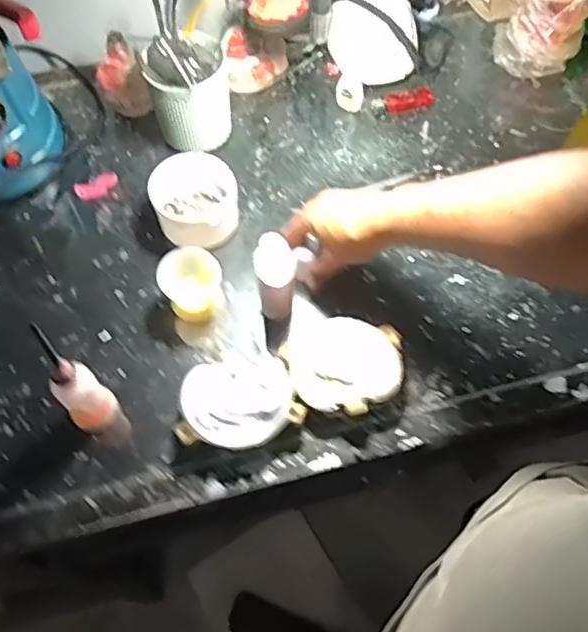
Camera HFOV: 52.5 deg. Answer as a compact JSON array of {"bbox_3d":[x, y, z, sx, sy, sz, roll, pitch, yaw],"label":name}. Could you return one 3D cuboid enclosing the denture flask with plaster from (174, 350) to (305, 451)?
[{"bbox_3d":[-0.056,0.084,0.584,0.114,0.036,0.100,-13,63,-7],"label":"denture flask with plaster"}]

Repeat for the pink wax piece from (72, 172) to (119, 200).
[{"bbox_3d":[-0.239,-0.159,0.723,0.051,0.013,0.031,-37,67,-18],"label":"pink wax piece"}]

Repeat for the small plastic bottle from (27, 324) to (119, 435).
[{"bbox_3d":[-0.192,0.062,0.519,0.038,0.169,0.041,37,68,19],"label":"small plastic bottle"}]

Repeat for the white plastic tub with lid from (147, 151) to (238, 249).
[{"bbox_3d":[-0.114,-0.132,0.691,0.095,0.044,0.109,-14,62,-7],"label":"white plastic tub with lid"}]

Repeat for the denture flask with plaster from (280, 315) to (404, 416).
[{"bbox_3d":[0.048,0.049,0.599,0.114,0.036,0.101,10,62,6],"label":"denture flask with plaster"}]

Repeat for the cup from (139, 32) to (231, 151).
[{"bbox_3d":[-0.125,-0.272,0.715,0.094,0.132,0.110,-8,61,-4],"label":"cup"}]

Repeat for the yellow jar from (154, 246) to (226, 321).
[{"bbox_3d":[-0.108,-0.033,0.632,0.063,0.057,0.059,-15,63,-8],"label":"yellow jar"}]

